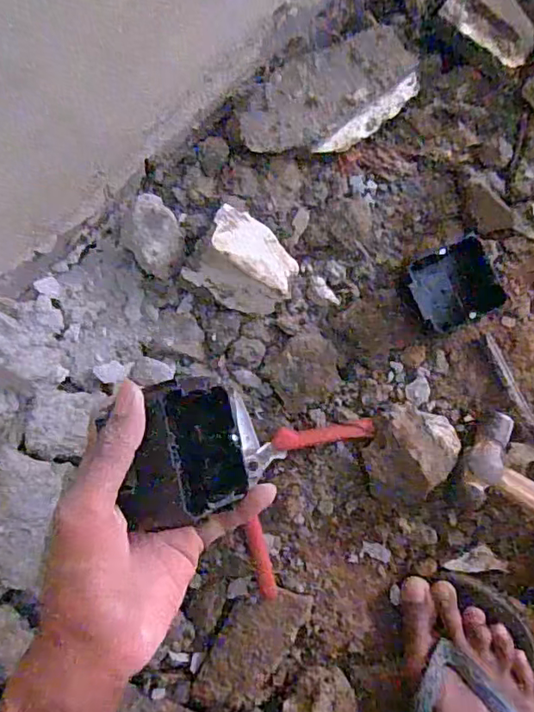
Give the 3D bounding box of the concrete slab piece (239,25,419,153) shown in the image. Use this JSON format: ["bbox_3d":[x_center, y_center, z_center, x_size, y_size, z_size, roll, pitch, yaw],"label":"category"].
[{"bbox_3d":[0.053,-0.216,0.455,0.152,0.029,0.076,-21,87,3],"label":"concrete slab piece"}]

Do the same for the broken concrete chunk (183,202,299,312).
[{"bbox_3d":[-0.017,-0.078,0.464,0.080,0.059,0.075,31,91,4],"label":"broken concrete chunk"}]

